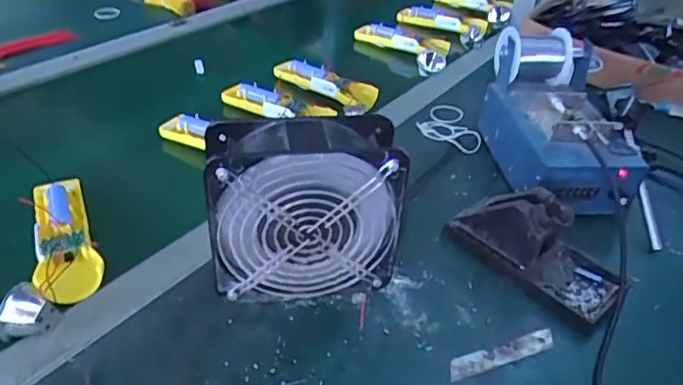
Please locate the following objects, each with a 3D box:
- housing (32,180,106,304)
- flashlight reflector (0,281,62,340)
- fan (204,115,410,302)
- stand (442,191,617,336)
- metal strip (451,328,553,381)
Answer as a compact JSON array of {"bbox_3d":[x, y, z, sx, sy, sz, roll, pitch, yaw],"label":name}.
[{"bbox_3d":[-0.247,0.036,0.503,0.050,0.024,0.159,-12,41,-21],"label":"housing"},{"bbox_3d":[-0.237,0.093,0.423,0.032,0.029,0.038,13,38,10],"label":"flashlight reflector"},{"bbox_3d":[-0.029,0.018,0.451,0.144,0.150,0.059,0,38,-8],"label":"fan"},{"bbox_3d":[0.181,0.041,0.513,0.152,0.072,0.080,34,46,31],"label":"stand"},{"bbox_3d":[0.129,0.130,0.450,0.097,0.005,0.017,-12,47,-19],"label":"metal strip"}]

